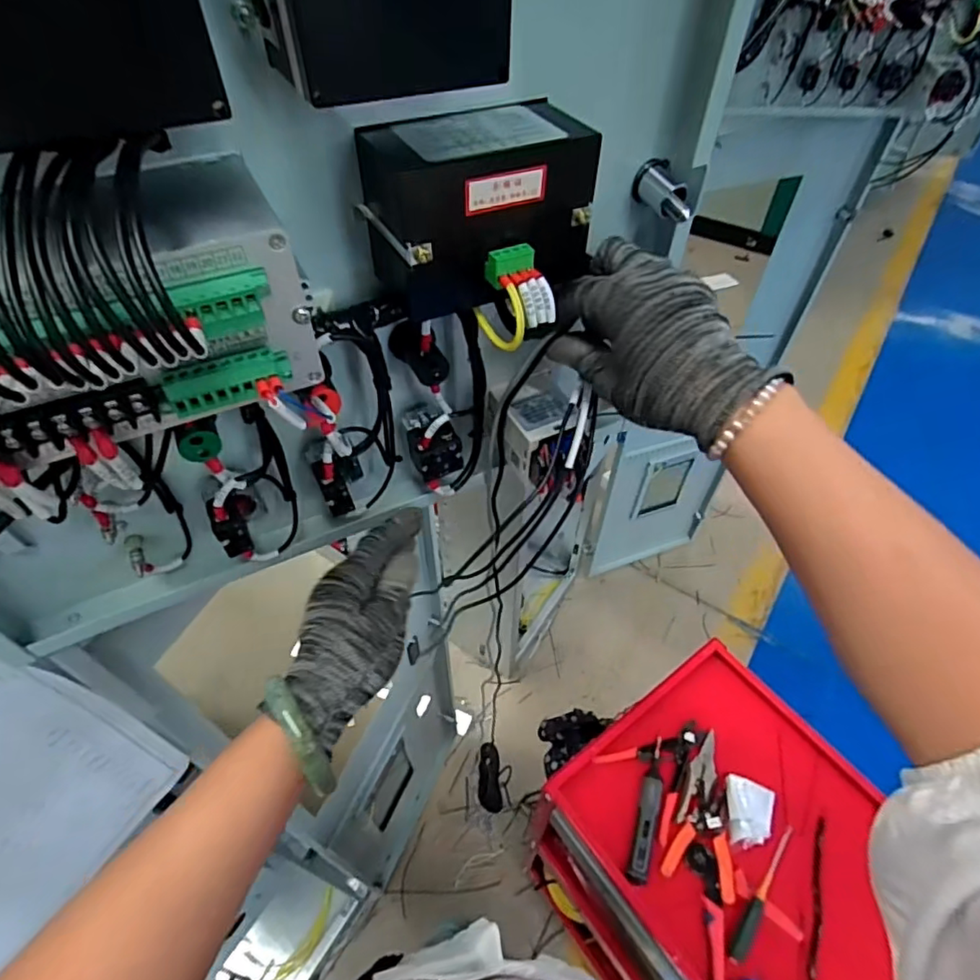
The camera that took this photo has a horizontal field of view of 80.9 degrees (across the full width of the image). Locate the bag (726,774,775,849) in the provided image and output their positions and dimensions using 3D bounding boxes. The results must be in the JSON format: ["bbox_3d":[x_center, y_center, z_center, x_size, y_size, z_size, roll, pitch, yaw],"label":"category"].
[{"bbox_3d":[0.401,0.495,0.880,0.068,0.023,0.092,8,50,5],"label":"bag"}]

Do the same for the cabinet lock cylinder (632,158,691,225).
[{"bbox_3d":[0.106,-0.181,0.345,0.018,0.023,0.040,-25,55,-21],"label":"cabinet lock cylinder"}]

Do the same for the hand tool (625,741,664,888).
[{"bbox_3d":[0.247,0.488,0.886,0.032,0.015,0.207,18,52,13],"label":"hand tool"}]

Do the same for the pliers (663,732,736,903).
[{"bbox_3d":[0.341,0.495,0.894,0.094,0.016,0.220,18,52,14],"label":"pliers"}]

